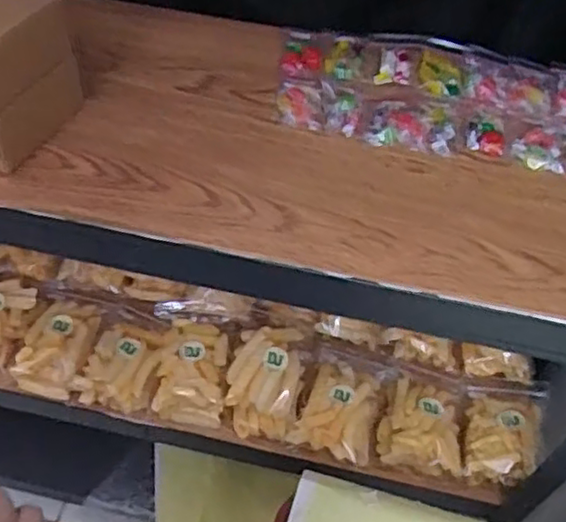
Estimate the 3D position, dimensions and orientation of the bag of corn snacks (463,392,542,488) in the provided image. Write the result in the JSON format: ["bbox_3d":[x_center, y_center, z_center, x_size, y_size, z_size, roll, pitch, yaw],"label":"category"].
[{"bbox_3d":[0.253,0.202,0.777,0.084,0.043,0.119,-7,31,24],"label":"bag of corn snacks"}]

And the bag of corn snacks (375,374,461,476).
[{"bbox_3d":[0.162,0.185,0.790,0.091,0.051,0.114,13,52,6],"label":"bag of corn snacks"}]

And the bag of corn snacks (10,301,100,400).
[{"bbox_3d":[-0.272,0.101,0.820,0.087,0.034,0.122,9,51,3],"label":"bag of corn snacks"}]

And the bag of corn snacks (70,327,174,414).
[{"bbox_3d":[-0.185,0.125,0.802,0.087,0.033,0.100,17,52,10],"label":"bag of corn snacks"}]

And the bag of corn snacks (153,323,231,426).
[{"bbox_3d":[-0.107,0.130,0.812,0.080,0.041,0.120,6,51,0],"label":"bag of corn snacks"}]

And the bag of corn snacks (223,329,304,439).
[{"bbox_3d":[-0.020,0.134,0.792,0.088,0.061,0.132,3,51,-2],"label":"bag of corn snacks"}]

